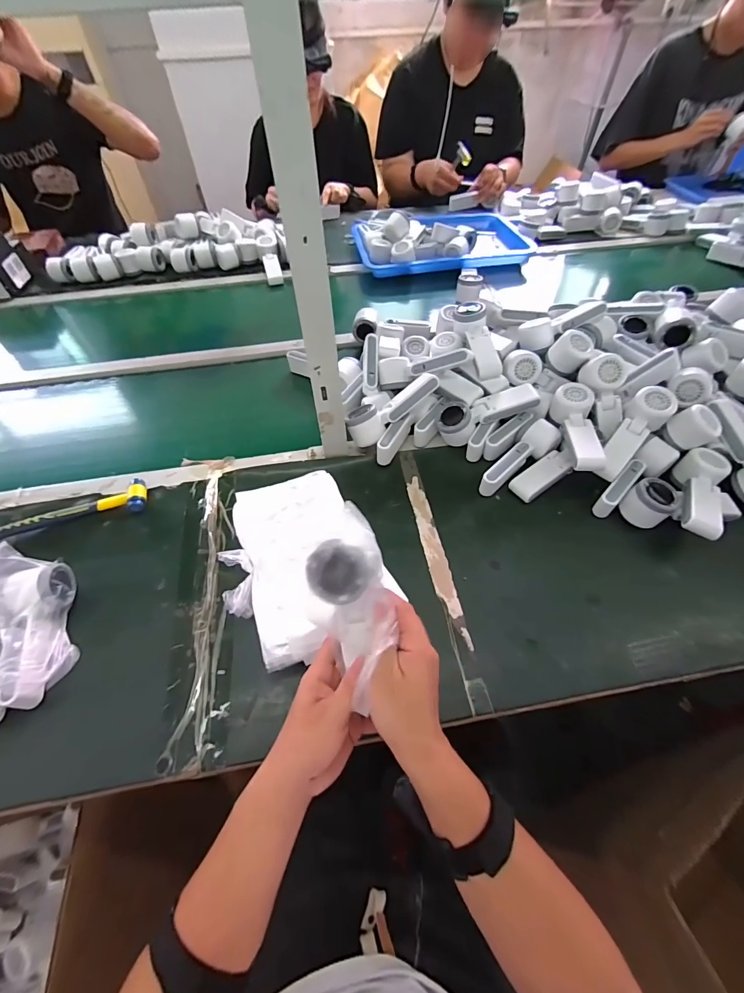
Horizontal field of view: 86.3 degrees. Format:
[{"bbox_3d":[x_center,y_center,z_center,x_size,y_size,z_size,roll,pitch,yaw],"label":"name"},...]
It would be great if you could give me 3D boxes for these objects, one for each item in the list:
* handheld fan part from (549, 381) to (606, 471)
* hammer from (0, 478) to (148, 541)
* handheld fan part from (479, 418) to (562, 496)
[{"bbox_3d":[0.316,-0.102,0.607,0.053,0.050,0.162,1,54,2],"label":"handheld fan part"},{"bbox_3d":[-0.471,0.028,0.603,0.238,0.029,0.053,-17,56,-11],"label":"hammer"},{"bbox_3d":[0.231,-0.059,0.631,0.153,0.059,0.053,-36,61,-22],"label":"handheld fan part"}]

